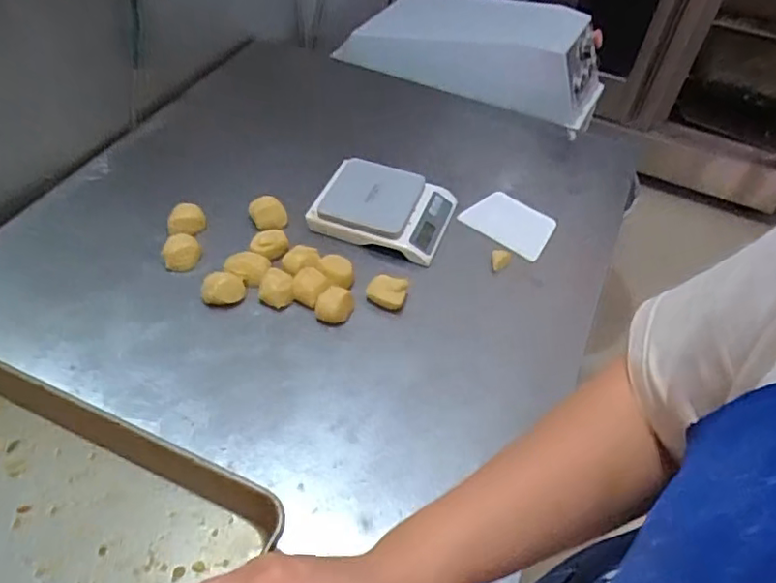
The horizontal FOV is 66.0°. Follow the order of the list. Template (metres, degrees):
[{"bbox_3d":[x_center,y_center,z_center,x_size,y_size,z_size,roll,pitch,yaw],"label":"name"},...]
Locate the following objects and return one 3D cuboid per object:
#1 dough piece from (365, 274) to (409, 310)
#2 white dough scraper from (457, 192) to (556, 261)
[{"bbox_3d":[-0.002,0.000,0.775,0.050,0.032,0.035,18,50,12],"label":"dough piece"},{"bbox_3d":[0.183,-0.103,0.891,0.123,0.009,0.093,35,61,13],"label":"white dough scraper"}]

